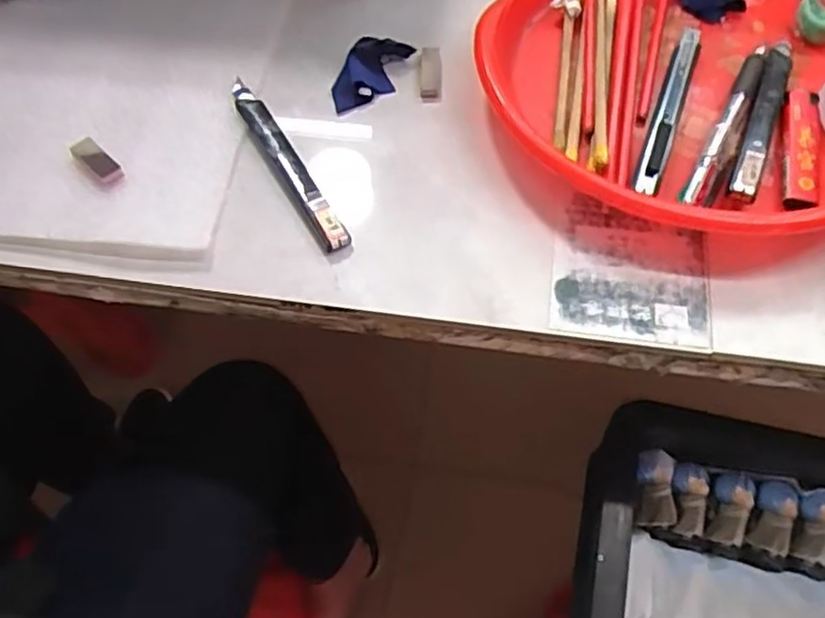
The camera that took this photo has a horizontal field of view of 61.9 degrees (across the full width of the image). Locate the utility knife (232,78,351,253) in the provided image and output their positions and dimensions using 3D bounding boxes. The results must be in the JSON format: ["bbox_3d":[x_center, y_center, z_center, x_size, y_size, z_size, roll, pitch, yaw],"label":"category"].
[{"bbox_3d":[-0.074,-0.087,0.399,0.015,0.012,0.139,-28,65,-13],"label":"utility knife"}]

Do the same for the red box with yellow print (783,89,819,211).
[{"bbox_3d":[0.217,-0.090,0.384,0.017,0.006,0.085,12,63,8],"label":"red box with yellow print"}]

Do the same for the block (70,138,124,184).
[{"bbox_3d":[-0.182,-0.086,0.400,0.036,0.005,0.014,40,70,20],"label":"block"}]

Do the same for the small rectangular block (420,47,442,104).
[{"bbox_3d":[0.011,-0.146,0.431,0.013,0.006,0.037,-2,75,1],"label":"small rectangular block"}]

